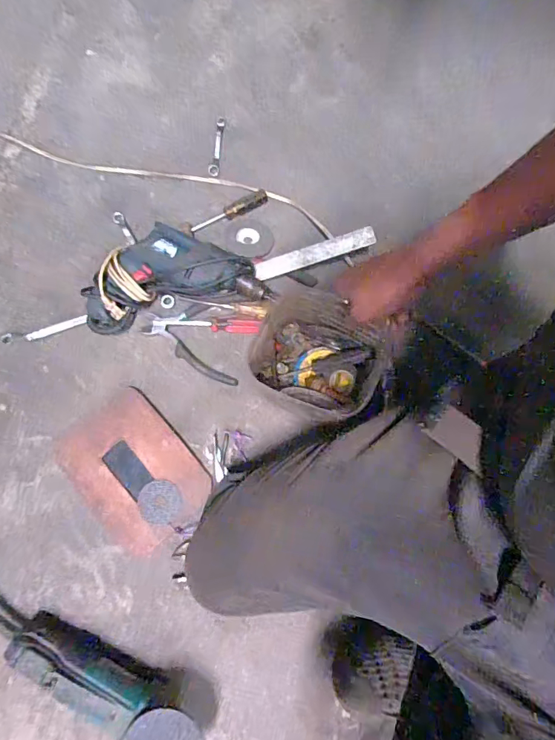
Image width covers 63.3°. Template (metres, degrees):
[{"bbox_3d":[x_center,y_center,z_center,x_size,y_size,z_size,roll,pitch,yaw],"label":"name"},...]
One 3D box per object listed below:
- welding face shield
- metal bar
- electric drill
[{"bbox_3d":[-0.216,0.150,0.680,0.160,0.004,0.219,-41,82,-8],"label":"welding face shield"},{"bbox_3d":[0.057,-0.184,0.711,0.191,0.007,0.029,-16,89,8],"label":"metal bar"},{"bbox_3d":[-0.167,-0.151,0.710,0.273,0.067,0.134,-12,79,-3],"label":"electric drill"}]

